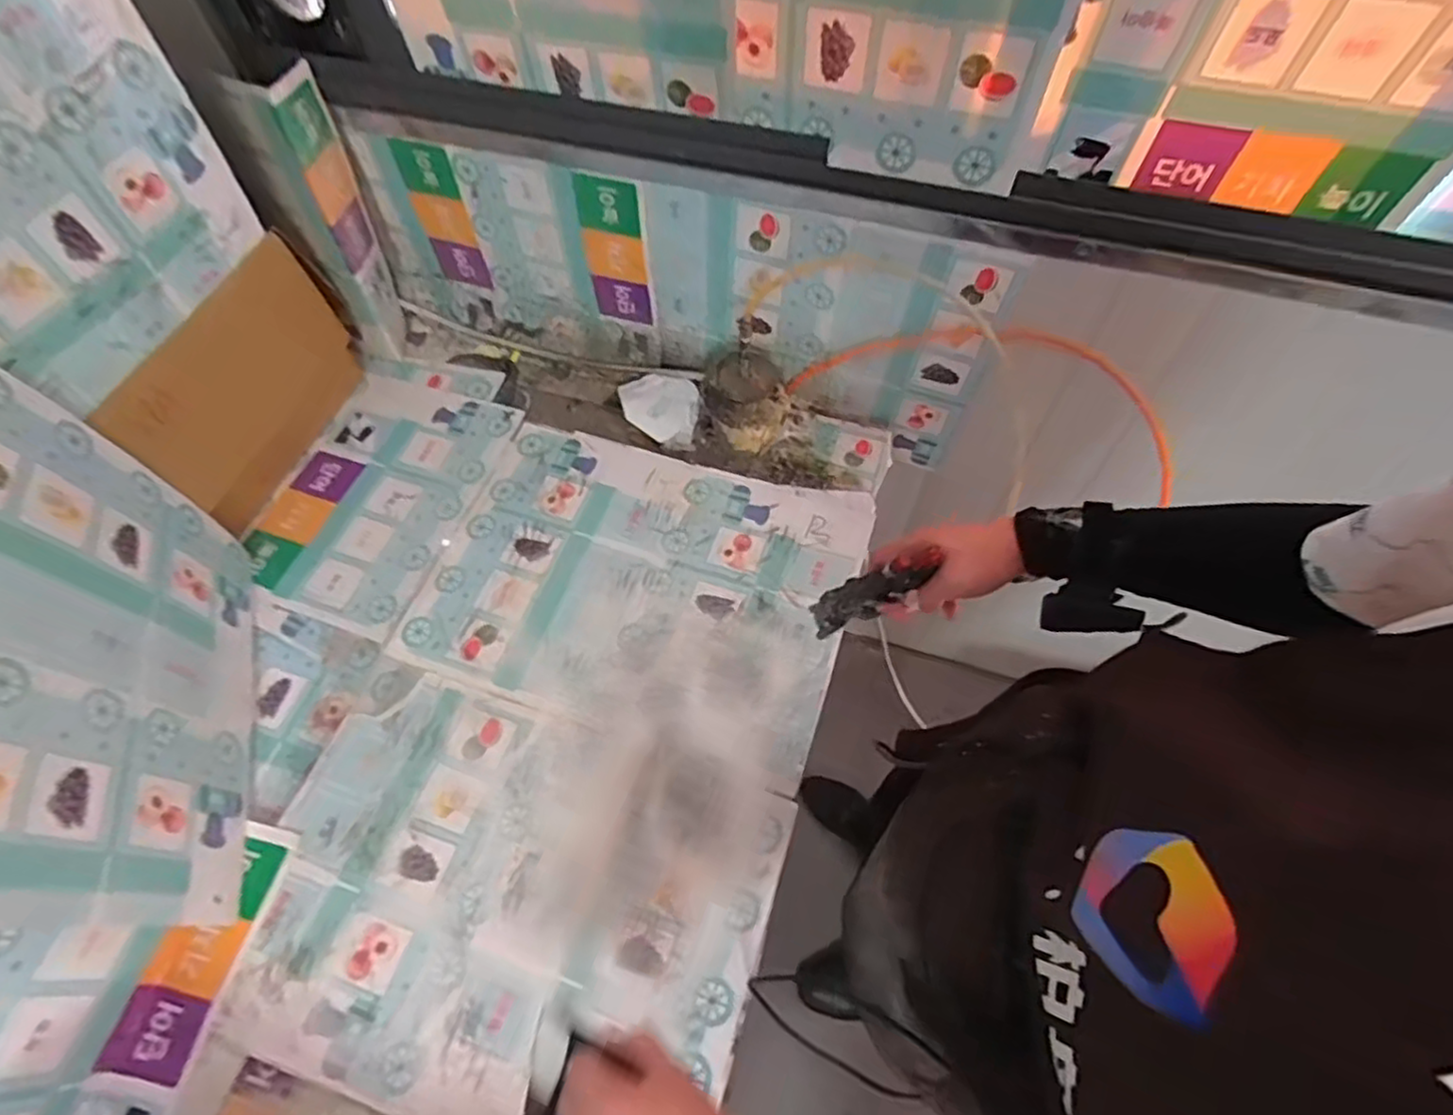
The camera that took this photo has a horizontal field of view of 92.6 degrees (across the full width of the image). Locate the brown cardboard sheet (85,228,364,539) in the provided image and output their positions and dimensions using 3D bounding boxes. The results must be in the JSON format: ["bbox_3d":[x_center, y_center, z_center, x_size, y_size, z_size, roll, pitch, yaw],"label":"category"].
[{"bbox_3d":[-0.605,-0.230,0.917,0.034,0.252,0.358,12,62,8],"label":"brown cardboard sheet"}]

